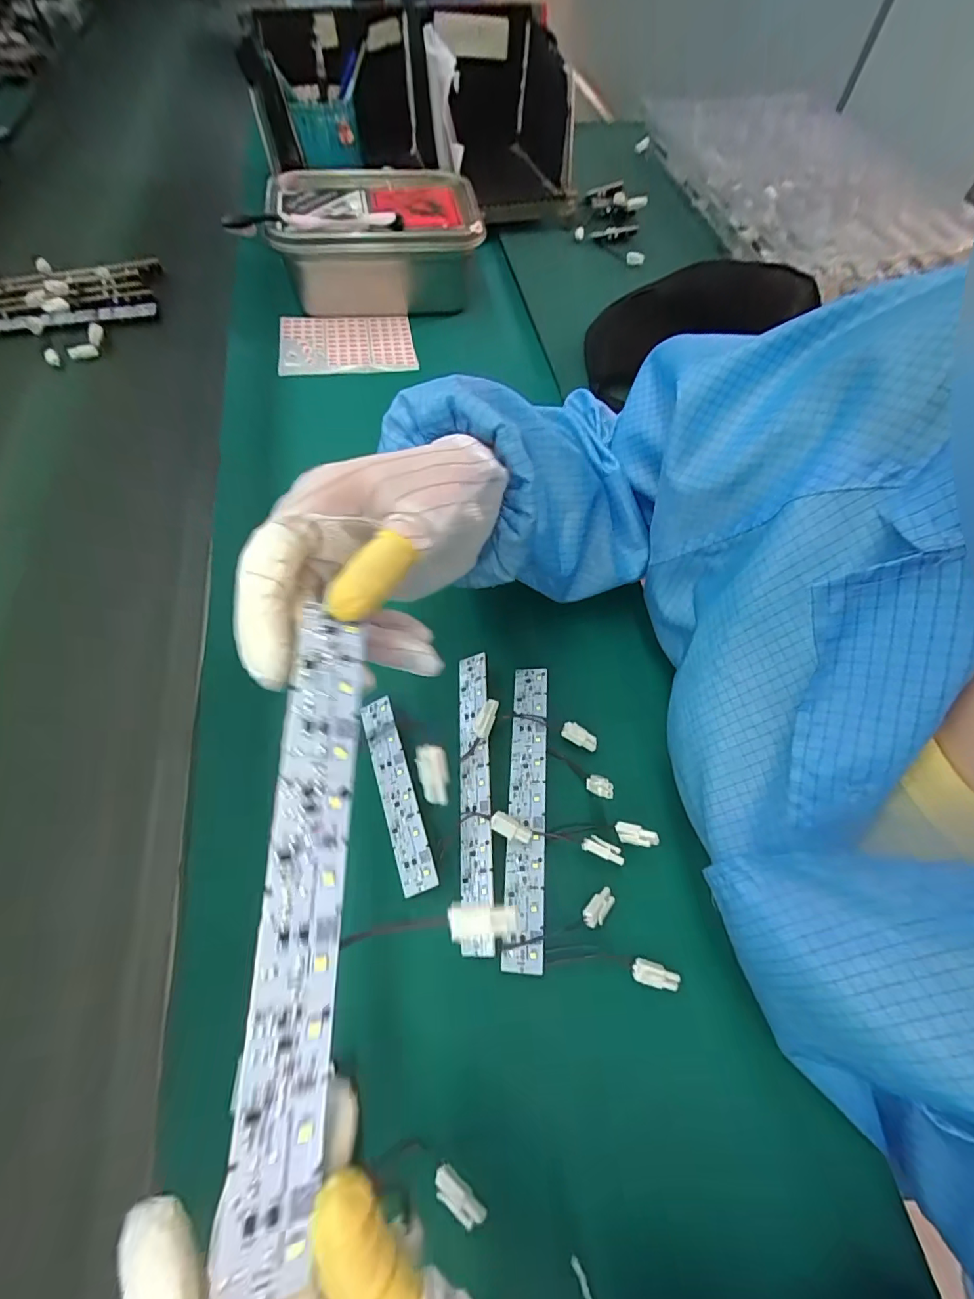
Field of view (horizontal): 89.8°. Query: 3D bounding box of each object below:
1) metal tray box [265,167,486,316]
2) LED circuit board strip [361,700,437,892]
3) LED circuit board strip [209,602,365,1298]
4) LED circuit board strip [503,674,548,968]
[{"bbox_3d":[-0.124,-0.467,0.566,0.224,0.087,0.152,-7,62,-6],"label":"metal tray box"},{"bbox_3d":[-0.060,0.092,0.324,0.025,0.004,0.128,-29,63,15],"label":"LED circuit board strip"},{"bbox_3d":[-0.057,0.075,0.156,0.024,0.004,0.181,13,65,-31],"label":"LED circuit board strip"},{"bbox_3d":[0.027,0.099,0.323,0.025,0.004,0.189,5,62,1],"label":"LED circuit board strip"}]

